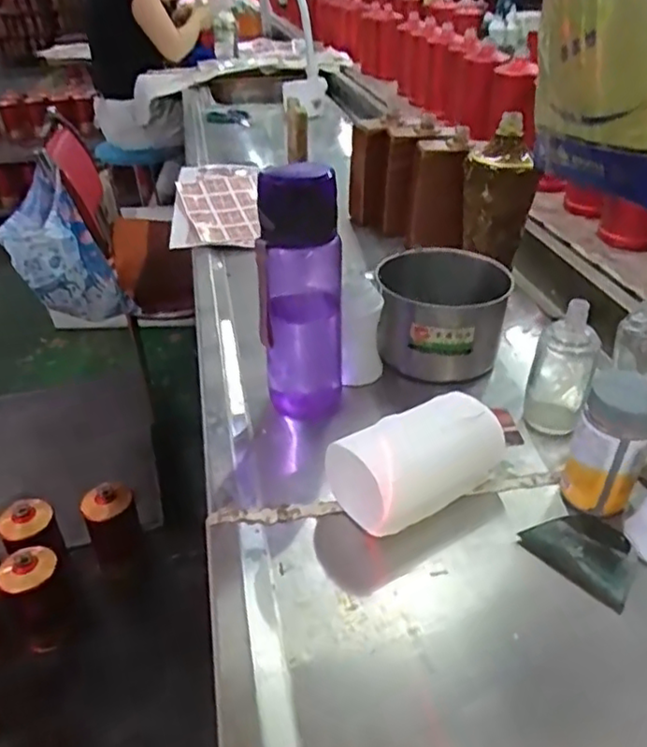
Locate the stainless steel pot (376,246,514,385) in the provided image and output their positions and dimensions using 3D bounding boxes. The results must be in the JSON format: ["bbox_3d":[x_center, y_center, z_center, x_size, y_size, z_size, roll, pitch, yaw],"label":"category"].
[{"bbox_3d":[0.125,-0.057,0.683,0.131,0.097,0.110,-3,34,-1],"label":"stainless steel pot"}]

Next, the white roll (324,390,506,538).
[{"bbox_3d":[0.077,0.074,0.524,0.142,0.066,0.066,-22,38,-26],"label":"white roll"}]

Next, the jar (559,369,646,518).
[{"bbox_3d":[0.219,0.054,0.499,0.053,0.104,0.047,16,38,25],"label":"jar"}]

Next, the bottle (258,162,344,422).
[{"bbox_3d":[-0.019,-0.060,0.580,0.074,0.233,0.058,-2,34,1],"label":"bottle"}]

